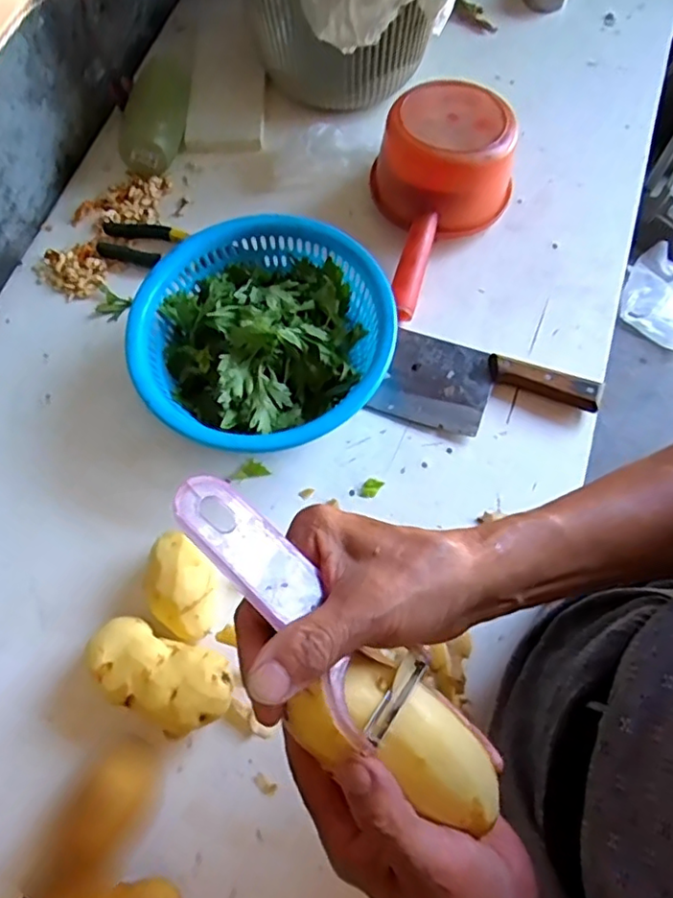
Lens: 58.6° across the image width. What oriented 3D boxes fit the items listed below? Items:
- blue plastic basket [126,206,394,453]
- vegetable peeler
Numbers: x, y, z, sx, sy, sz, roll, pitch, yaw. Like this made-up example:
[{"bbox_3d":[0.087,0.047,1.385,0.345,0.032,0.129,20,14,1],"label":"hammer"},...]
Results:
[{"bbox_3d":[-0.075,-0.109,0.620,0.248,0.095,0.242,-1,70,2],"label":"blue plastic basket"},{"bbox_3d":[-0.019,0.068,0.281,0.047,0.025,0.141,-42,84,-13],"label":"vegetable peeler"}]

